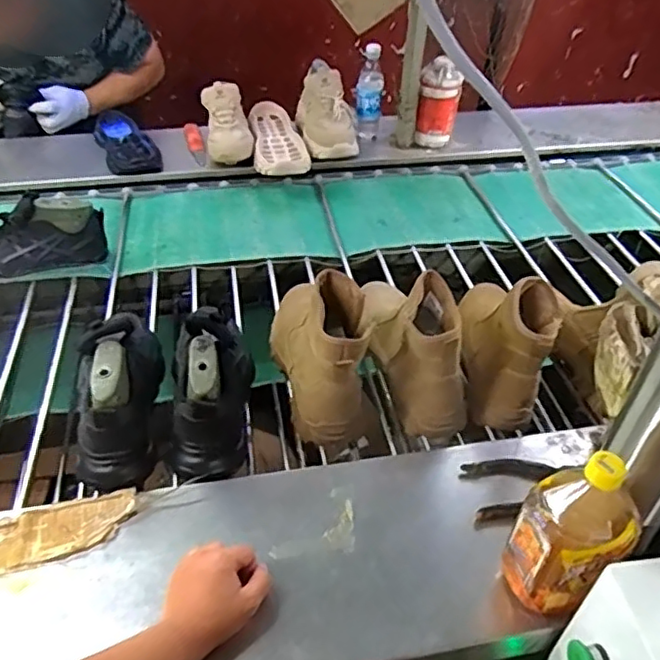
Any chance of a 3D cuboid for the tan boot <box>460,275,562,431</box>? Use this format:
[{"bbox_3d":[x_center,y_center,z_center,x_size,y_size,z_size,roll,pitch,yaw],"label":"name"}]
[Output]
[{"bbox_3d":[0.249,-0.005,0.870,0.110,0.141,0.248,9,43,10],"label":"tan boot"}]

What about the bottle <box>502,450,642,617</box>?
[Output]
[{"bbox_3d":[0.228,0.197,0.581,0.099,0.199,0.085,21,47,21],"label":"bottle"}]

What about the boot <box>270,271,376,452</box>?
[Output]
[{"bbox_3d":[-0.014,0.015,0.838,0.111,0.160,0.229,-8,43,-8],"label":"boot"}]

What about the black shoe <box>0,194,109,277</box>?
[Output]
[{"bbox_3d":[-0.542,-0.168,1.117,0.249,0.117,0.088,-13,44,-13],"label":"black shoe"}]

